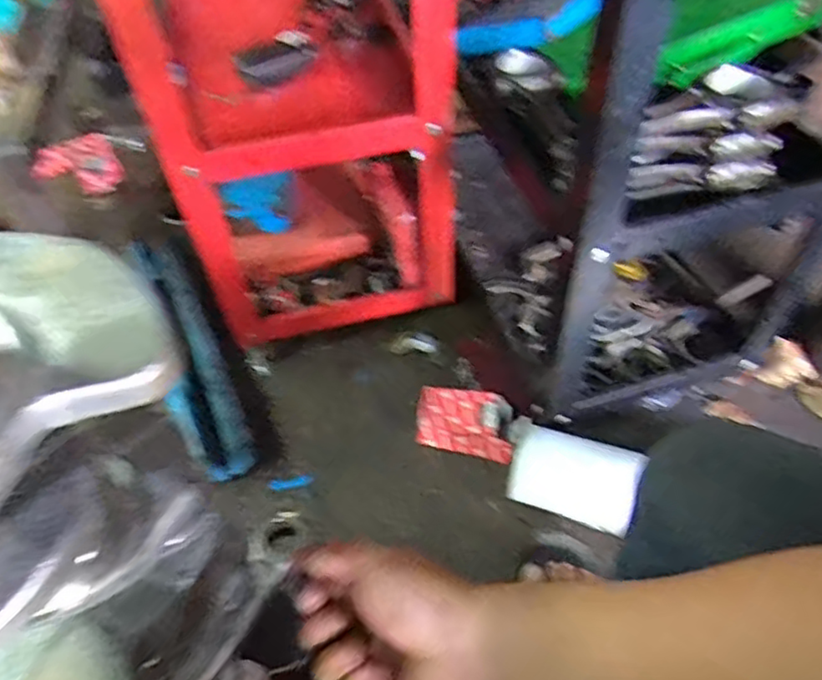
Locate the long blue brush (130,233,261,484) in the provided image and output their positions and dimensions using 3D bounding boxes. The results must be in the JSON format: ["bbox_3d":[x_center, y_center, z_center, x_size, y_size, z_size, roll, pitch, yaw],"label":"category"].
[{"bbox_3d":[-0.350,0.004,1.016,0.090,0.083,0.460,-21,53,-16],"label":"long blue brush"}]

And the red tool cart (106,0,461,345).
[{"bbox_3d":[-0.195,-0.460,0.976,0.342,0.629,0.700,-13,51,-9],"label":"red tool cart"}]

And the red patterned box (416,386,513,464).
[{"bbox_3d":[0.079,0.115,0.964,0.135,0.037,0.090,8,51,8],"label":"red patterned box"}]

